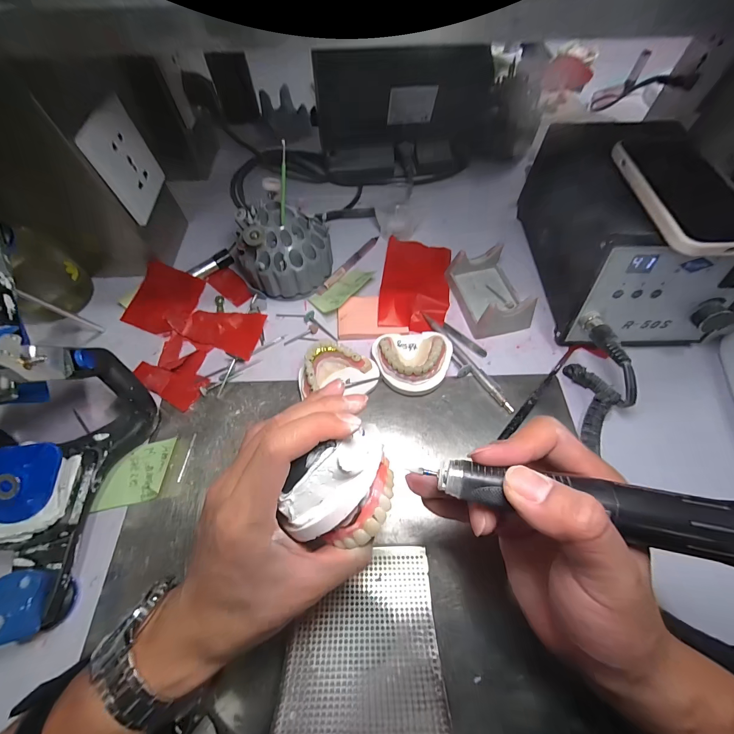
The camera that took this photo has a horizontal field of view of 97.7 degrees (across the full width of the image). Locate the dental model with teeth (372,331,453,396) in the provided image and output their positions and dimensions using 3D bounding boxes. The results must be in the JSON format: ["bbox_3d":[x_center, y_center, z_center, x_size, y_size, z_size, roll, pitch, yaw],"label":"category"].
[{"bbox_3d":[0.047,-0.008,0.315,0.077,0.034,0.066,-3,61,0],"label":"dental model with teeth"}]

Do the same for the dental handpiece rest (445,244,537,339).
[{"bbox_3d":[0.137,-0.084,0.354,0.063,0.038,0.099,-14,62,-6],"label":"dental handpiece rest"}]

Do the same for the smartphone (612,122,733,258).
[{"bbox_3d":[0.272,-0.157,0.276,0.077,0.012,0.156,-2,61,0],"label":"smartphone"}]

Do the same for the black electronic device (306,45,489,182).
[{"bbox_3d":[0.059,-0.342,0.433,0.247,0.128,0.059,-9,63,-4],"label":"black electronic device"}]

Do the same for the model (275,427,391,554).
[{"bbox_3d":[-0.010,0.066,0.172,0.068,0.041,0.048,-37,68,-16],"label":"model"}]

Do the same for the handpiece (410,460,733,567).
[{"bbox_3d":[0.121,0.064,0.139,0.183,0.017,0.025,7,63,14],"label":"handpiece"}]

